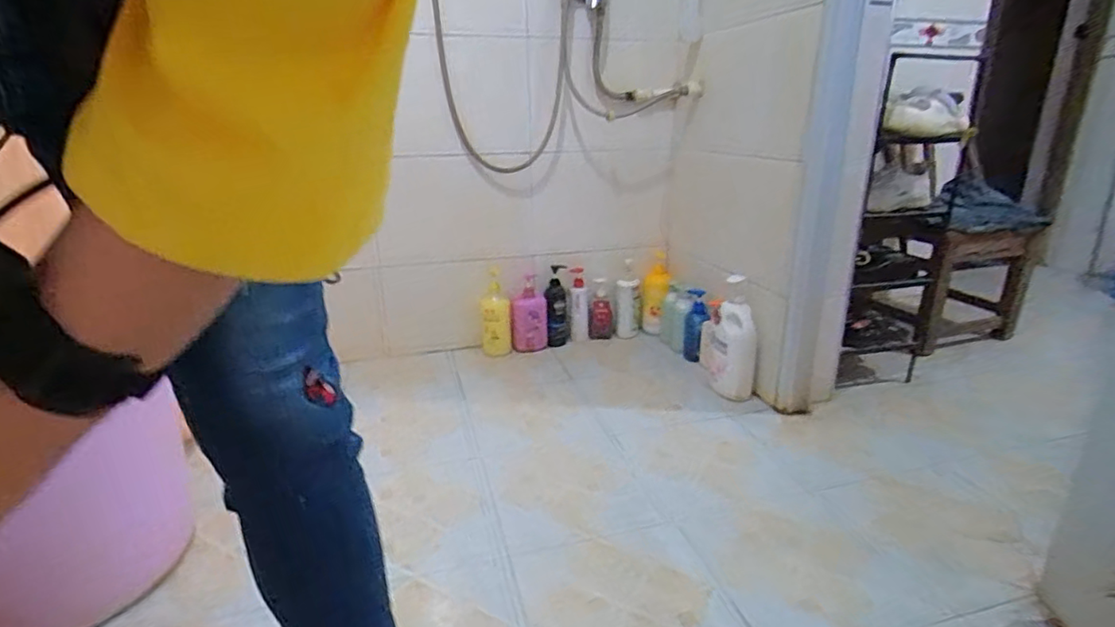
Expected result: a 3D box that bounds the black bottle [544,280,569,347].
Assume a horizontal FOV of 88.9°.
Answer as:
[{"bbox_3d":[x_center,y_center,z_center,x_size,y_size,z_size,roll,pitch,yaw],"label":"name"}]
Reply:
[{"bbox_3d":[0.001,0.009,1.738,0.073,0.209,0.060,0,21,1],"label":"black bottle"}]

